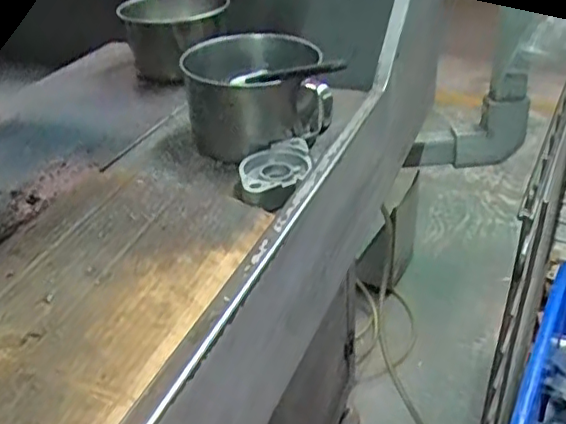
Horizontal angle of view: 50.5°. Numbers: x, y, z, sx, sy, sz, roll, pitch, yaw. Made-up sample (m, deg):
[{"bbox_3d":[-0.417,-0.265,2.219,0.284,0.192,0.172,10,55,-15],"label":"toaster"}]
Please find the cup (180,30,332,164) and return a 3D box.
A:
[{"bbox_3d":[-0.028,-0.118,0.579,0.123,0.081,0.123,-9,34,-6],"label":"cup"}]

